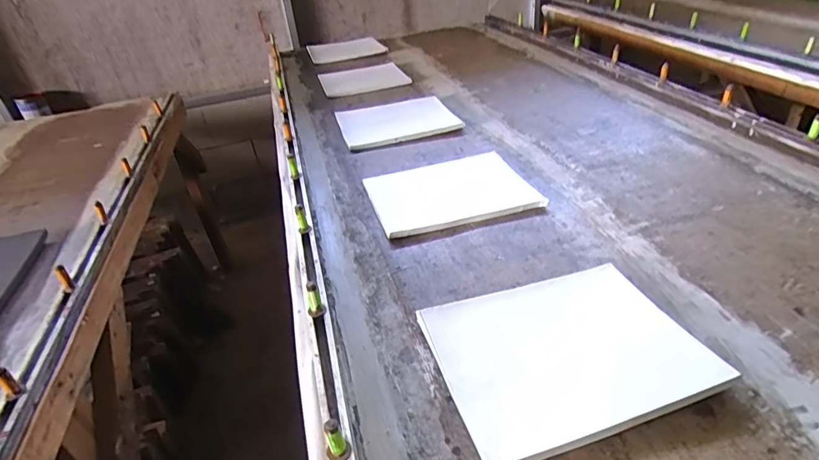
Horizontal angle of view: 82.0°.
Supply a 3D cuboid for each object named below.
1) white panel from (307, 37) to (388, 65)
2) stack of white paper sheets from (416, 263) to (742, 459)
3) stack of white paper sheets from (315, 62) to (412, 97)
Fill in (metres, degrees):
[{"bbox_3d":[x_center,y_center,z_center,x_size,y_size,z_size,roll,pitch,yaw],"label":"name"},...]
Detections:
[{"bbox_3d":[-0.243,-0.703,1.826,0.280,0.020,0.322,-14,35,-9],"label":"white panel"},{"bbox_3d":[0.170,0.135,0.532,0.269,0.022,0.208,-15,35,-10],"label":"stack of white paper sheets"},{"bbox_3d":[-0.146,-0.473,1.473,0.249,0.010,0.271,-15,35,-11],"label":"stack of white paper sheets"}]

